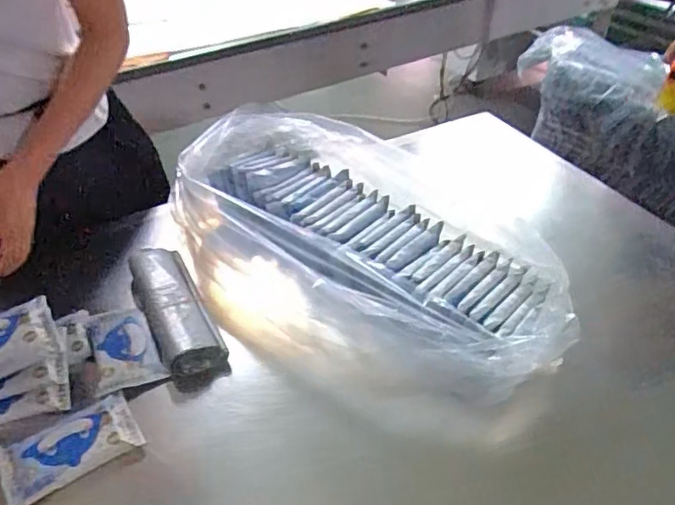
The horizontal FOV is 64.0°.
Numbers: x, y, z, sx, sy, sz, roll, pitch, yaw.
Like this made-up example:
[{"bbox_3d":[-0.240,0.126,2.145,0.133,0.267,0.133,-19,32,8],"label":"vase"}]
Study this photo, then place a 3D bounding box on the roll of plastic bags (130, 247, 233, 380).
[{"bbox_3d":[-0.227,0.082,0.754,0.077,0.066,0.237,-21,46,-22],"label":"roll of plastic bags"}]

